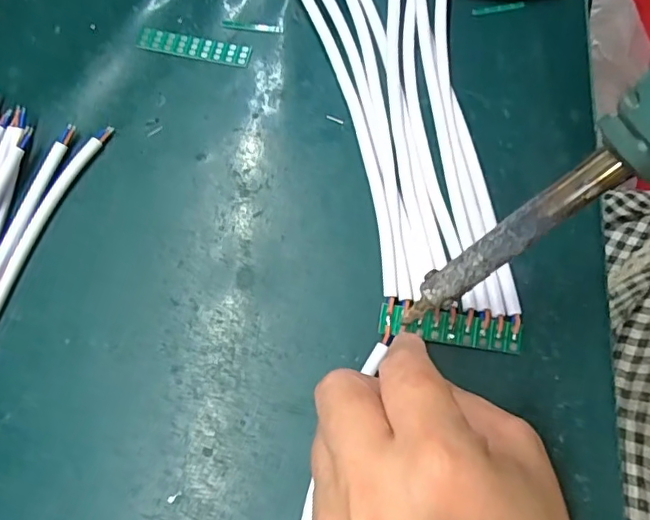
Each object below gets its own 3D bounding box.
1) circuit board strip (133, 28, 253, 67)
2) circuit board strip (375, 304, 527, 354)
[{"bbox_3d":[-0.072,-0.118,0.305,0.063,0.004,0.013,12,72,6],"label":"circuit board strip"},{"bbox_3d":[0.056,0.030,0.248,0.063,0.004,0.015,9,86,2],"label":"circuit board strip"}]

